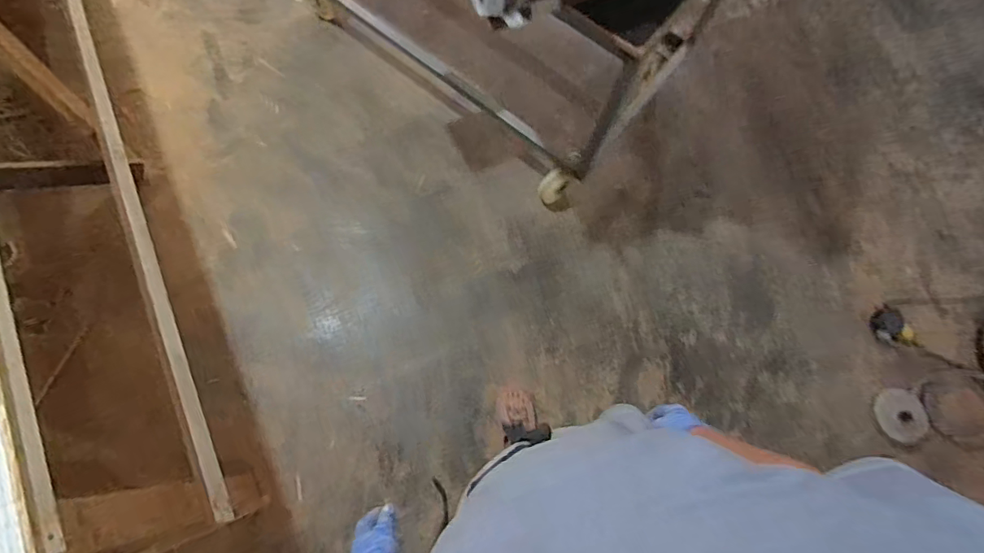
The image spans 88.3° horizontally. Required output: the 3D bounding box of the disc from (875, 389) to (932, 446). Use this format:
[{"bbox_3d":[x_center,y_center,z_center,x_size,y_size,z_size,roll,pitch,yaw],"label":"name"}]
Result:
[{"bbox_3d":[1.109,0.373,1.376,0.115,0.027,0.160,-29,92,5],"label":"disc"}]

